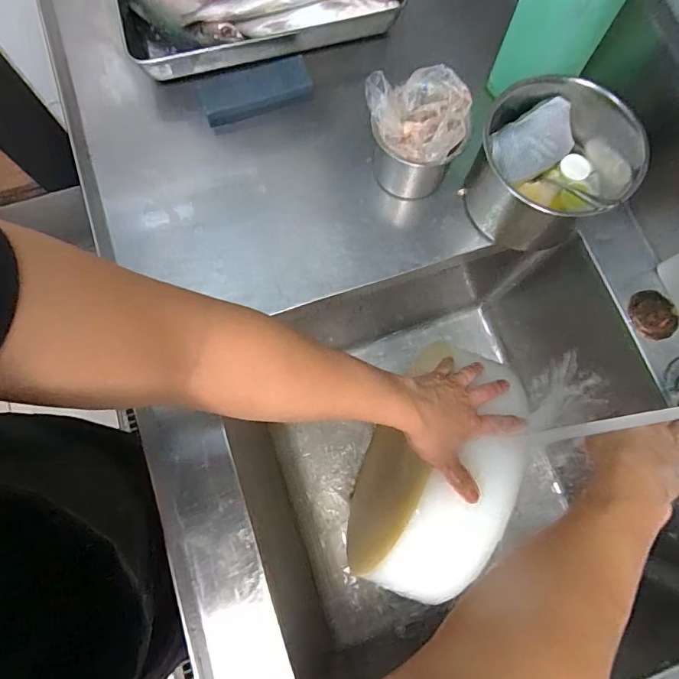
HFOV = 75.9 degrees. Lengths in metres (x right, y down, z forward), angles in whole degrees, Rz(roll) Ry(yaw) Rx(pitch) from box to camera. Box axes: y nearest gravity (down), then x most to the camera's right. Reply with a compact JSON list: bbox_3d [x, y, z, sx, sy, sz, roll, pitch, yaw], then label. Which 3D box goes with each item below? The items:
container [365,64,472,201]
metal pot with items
[{"bbox_3d":[0.091,-0.252,0.547,0.121,0.111,0.107,6,77,1],"label":"container"},{"bbox_3d":[0.251,-0.208,0.527,0.154,0.131,0.167,0,76,0],"label":"metal pot with items"}]

